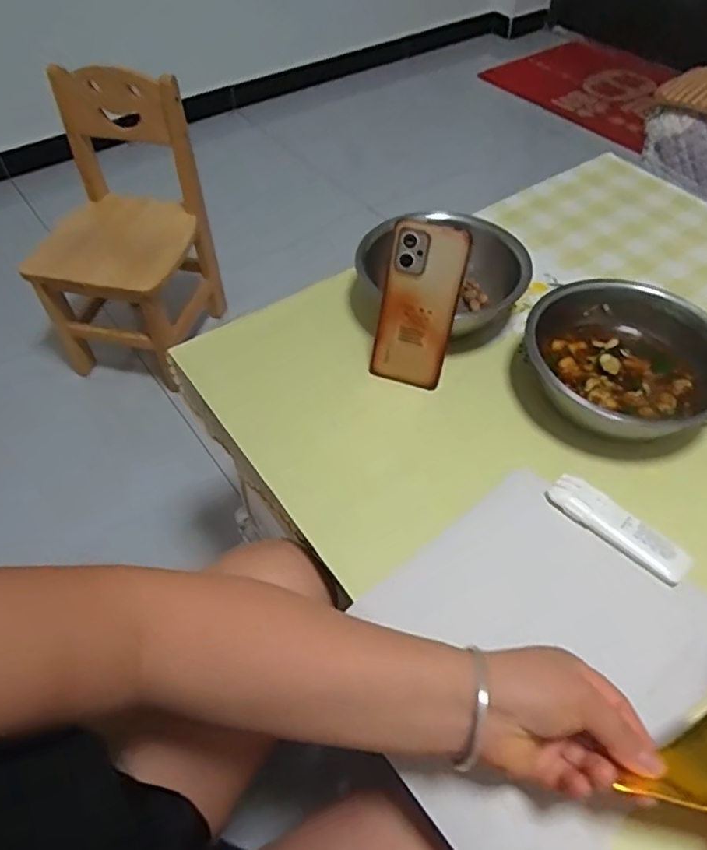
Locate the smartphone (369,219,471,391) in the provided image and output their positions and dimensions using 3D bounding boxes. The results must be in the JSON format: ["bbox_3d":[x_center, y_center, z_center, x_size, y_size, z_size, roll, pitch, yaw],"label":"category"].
[{"bbox_3d":[0.066,-0.120,0.612,0.073,0.164,0.016,18,27,14],"label":"smartphone"}]

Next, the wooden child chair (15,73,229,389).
[{"bbox_3d":[-0.443,-0.362,1.161,0.241,0.484,0.339,7,52,6],"label":"wooden child chair"}]

